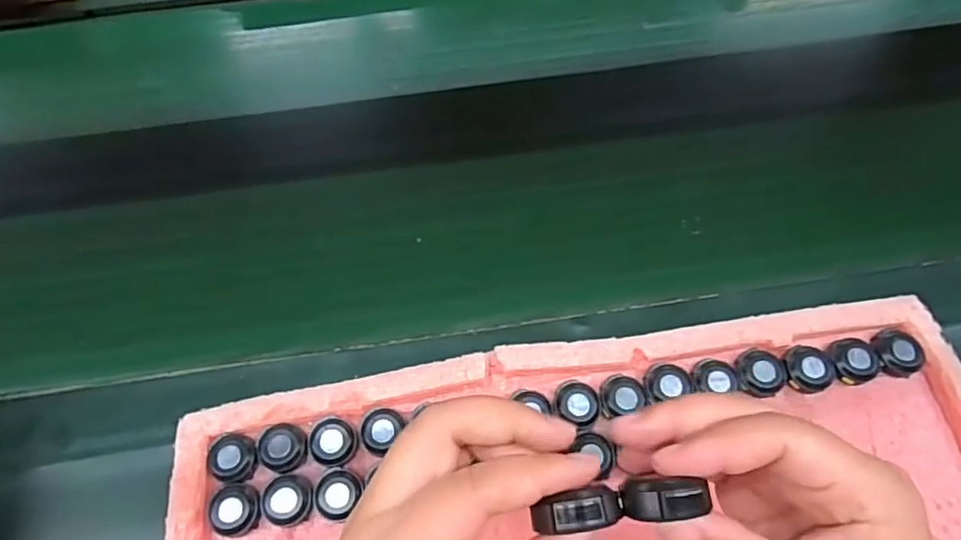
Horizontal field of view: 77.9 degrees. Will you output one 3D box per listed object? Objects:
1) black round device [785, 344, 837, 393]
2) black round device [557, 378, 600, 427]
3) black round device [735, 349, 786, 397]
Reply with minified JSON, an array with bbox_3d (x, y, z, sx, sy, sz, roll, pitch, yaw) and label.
[{"bbox_3d":[0.212,0.064,0.385,0.032,0.014,0.030,-1,62,2],"label":"black round device"},{"bbox_3d":[0.062,0.083,0.376,0.027,0.015,0.029,-1,62,2],"label":"black round device"},{"bbox_3d":[0.179,0.066,0.384,0.031,0.016,0.030,-1,62,2],"label":"black round device"}]

